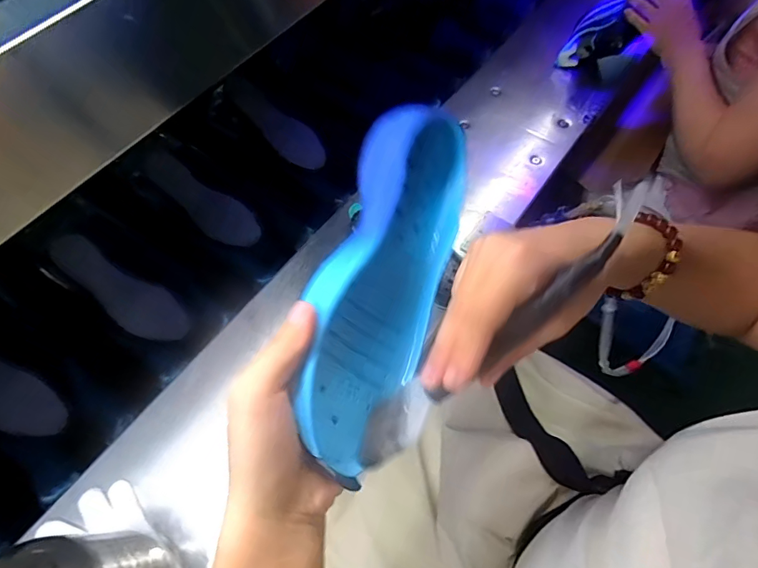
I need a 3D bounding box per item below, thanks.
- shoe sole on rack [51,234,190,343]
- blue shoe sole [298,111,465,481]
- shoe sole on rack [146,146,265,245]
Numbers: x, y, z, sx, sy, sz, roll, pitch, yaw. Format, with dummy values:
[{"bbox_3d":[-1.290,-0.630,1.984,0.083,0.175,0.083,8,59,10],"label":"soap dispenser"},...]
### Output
[{"bbox_3d":[-0.372,0.012,0.632,0.208,0.009,0.072,34,80,-8],"label":"shoe sole on rack"},{"bbox_3d":[0.006,-0.006,0.290,0.042,0.096,0.234,0,59,39],"label":"blue shoe sole"},{"bbox_3d":[-0.284,-0.134,0.705,0.208,0.014,0.068,38,69,-3],"label":"shoe sole on rack"}]

